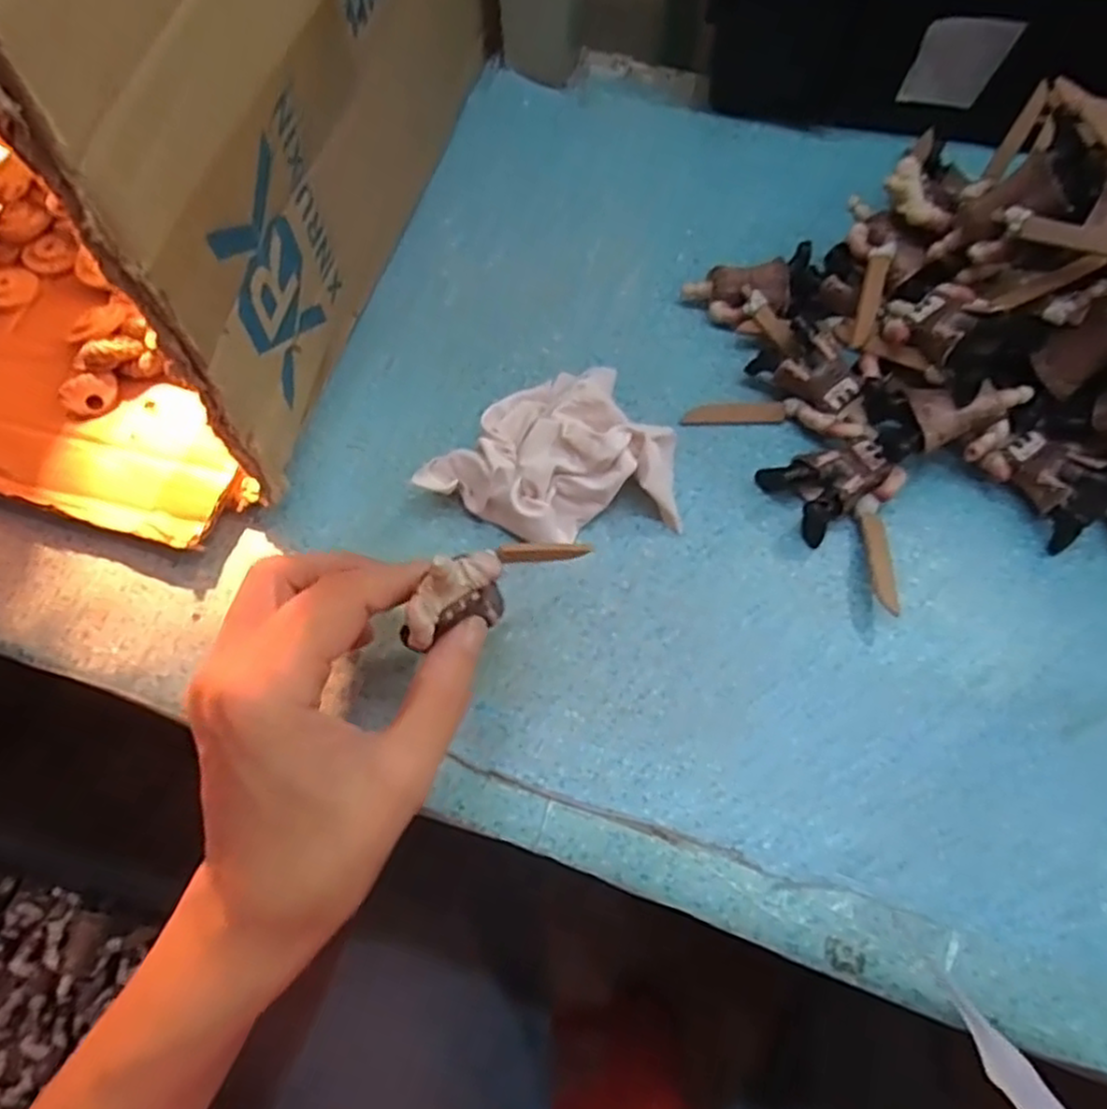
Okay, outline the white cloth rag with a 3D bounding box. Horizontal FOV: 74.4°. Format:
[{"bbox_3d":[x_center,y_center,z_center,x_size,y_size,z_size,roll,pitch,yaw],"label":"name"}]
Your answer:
[{"bbox_3d":[0.006,-0.036,0.296,0.090,0.031,0.073,29,68,14],"label":"white cloth rag"}]

